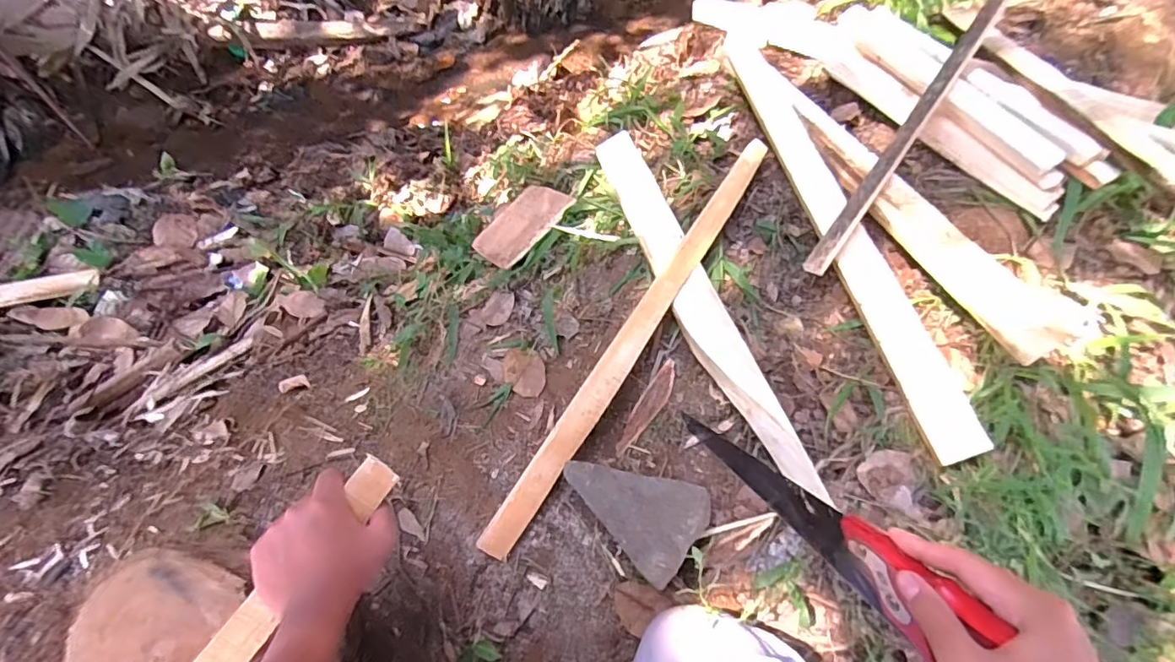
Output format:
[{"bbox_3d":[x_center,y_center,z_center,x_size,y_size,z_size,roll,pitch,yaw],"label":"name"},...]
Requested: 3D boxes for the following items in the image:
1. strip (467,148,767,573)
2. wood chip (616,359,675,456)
[{"bbox_3d":[0.072,-0.004,0.760,0.042,0.017,0.695,29,76,21],"label":"strip"},{"bbox_3d":[0.084,0.107,0.755,0.031,0.006,0.149,28,72,21],"label":"wood chip"}]

